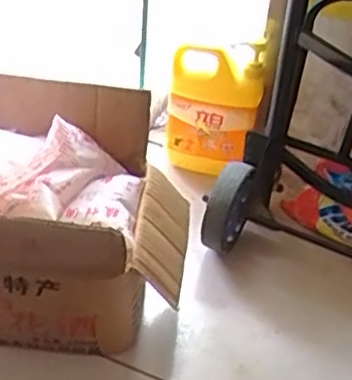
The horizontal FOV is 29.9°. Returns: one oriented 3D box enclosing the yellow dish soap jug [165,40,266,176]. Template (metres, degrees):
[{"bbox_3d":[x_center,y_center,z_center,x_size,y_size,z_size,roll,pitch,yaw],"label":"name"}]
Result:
[{"bbox_3d":[0.060,-0.136,1.074,0.139,0.225,0.112,8,41,3],"label":"yellow dish soap jug"}]

